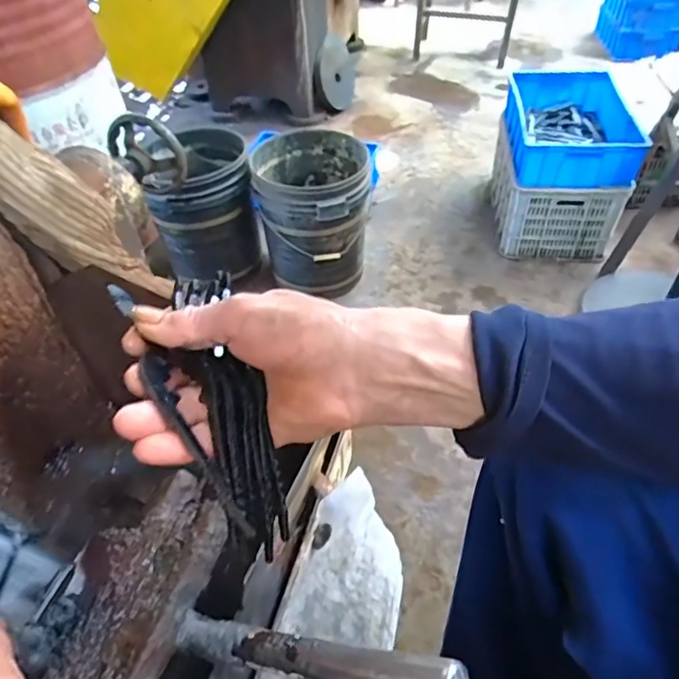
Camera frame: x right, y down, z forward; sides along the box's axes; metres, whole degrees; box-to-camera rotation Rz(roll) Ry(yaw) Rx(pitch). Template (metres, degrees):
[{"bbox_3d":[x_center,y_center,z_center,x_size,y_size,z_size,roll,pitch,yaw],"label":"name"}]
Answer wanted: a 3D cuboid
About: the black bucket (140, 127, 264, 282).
[{"bbox_3d":[-0.425,-0.444,1.782,0.300,0.374,0.365,-5,47,-2],"label":"black bucket"}]

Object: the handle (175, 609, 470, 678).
[{"bbox_3d":[-0.019,0.160,0.276,0.179,0.017,0.020,-14,37,37],"label":"handle"}]

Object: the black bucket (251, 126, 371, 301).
[{"bbox_3d":[-0.078,-0.375,1.724,0.339,0.410,0.372,-1,46,1],"label":"black bucket"}]

